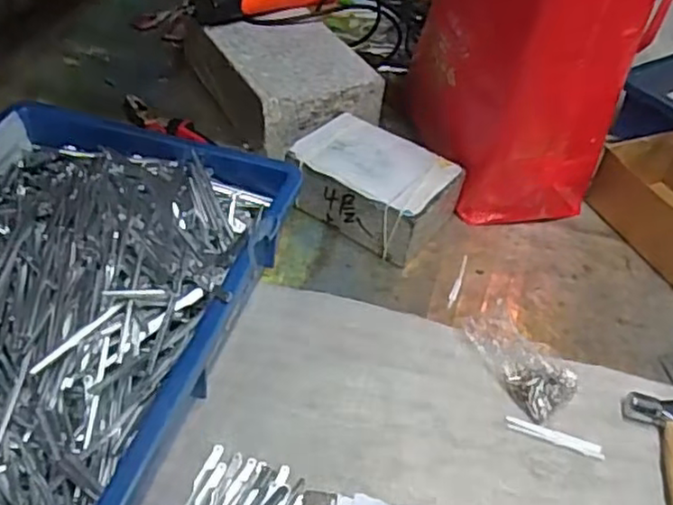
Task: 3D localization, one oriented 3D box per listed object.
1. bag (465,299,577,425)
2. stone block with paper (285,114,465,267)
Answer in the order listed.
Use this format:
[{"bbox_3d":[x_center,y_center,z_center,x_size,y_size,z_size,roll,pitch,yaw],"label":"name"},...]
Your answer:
[{"bbox_3d":[0.151,0.080,0.535,0.056,0.037,0.092,-23,51,-29],"label":"bag"},{"bbox_3d":[0.036,-0.067,0.653,0.148,0.063,0.104,28,47,20],"label":"stone block with paper"}]

